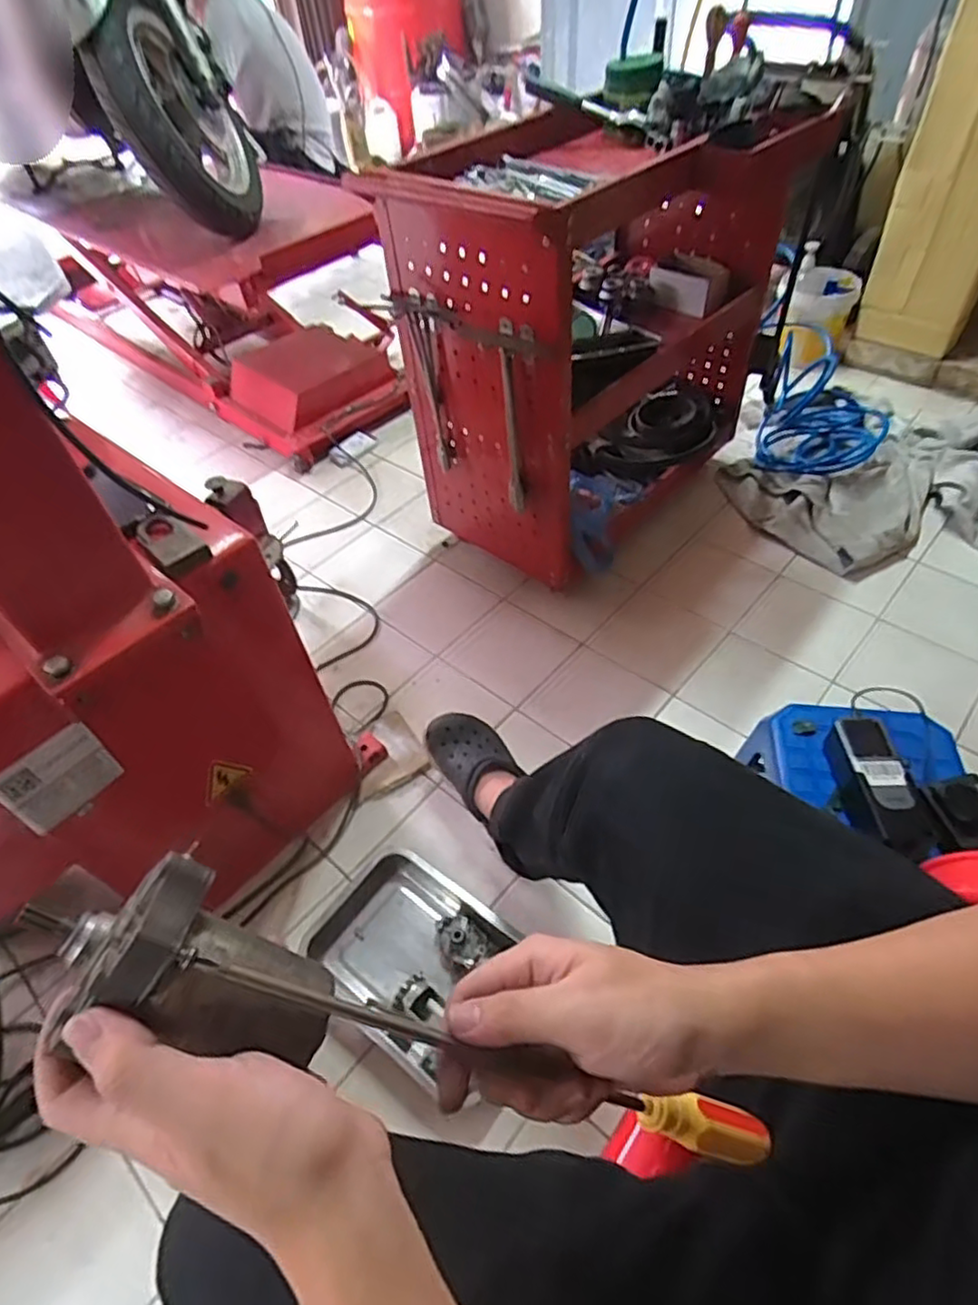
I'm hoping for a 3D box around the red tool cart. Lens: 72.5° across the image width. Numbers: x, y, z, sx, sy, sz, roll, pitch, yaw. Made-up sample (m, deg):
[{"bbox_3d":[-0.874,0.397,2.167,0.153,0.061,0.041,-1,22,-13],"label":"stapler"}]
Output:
[{"bbox_3d":[0.245,-0.622,1.275,0.417,0.617,0.855,35,61,30],"label":"red tool cart"}]

